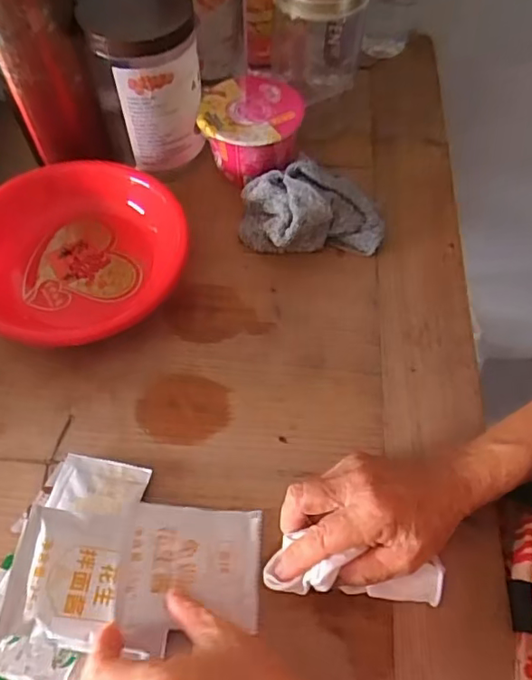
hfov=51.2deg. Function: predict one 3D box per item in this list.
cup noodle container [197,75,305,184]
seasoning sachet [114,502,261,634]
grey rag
[{"bbox_3d":[-0.014,-0.206,0.549,0.093,0.062,0.094,6,61,3],"label":"cup noodle container"},{"bbox_3d":[-0.050,0.152,0.375,0.092,0.008,0.076,9,55,-11],"label":"seasoning sachet"},{"bbox_3d":[0.042,-0.122,0.514,0.126,0.051,0.078,-5,61,-3],"label":"grey rag"}]

